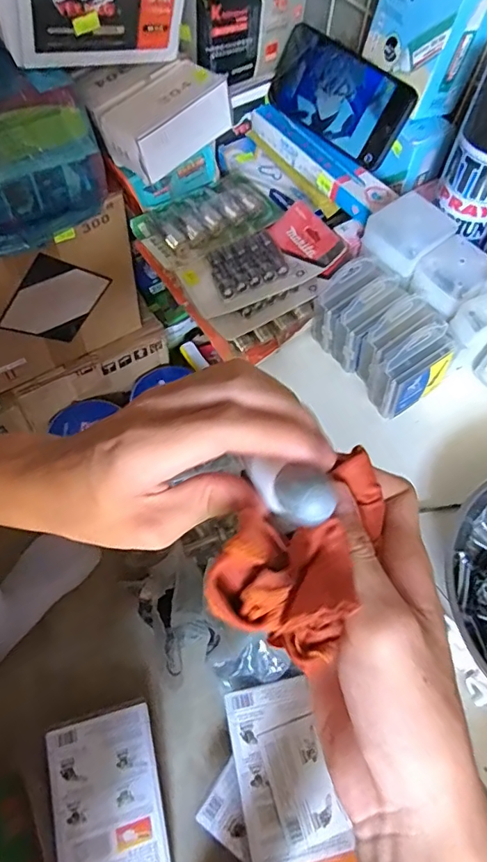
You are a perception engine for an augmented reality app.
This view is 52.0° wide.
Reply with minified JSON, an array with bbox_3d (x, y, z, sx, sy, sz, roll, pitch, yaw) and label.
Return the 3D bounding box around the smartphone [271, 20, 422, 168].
[{"bbox_3d":[0.093,-0.339,0.504,0.014,0.072,0.167,-13,55,-49],"label":"smartphone"}]

